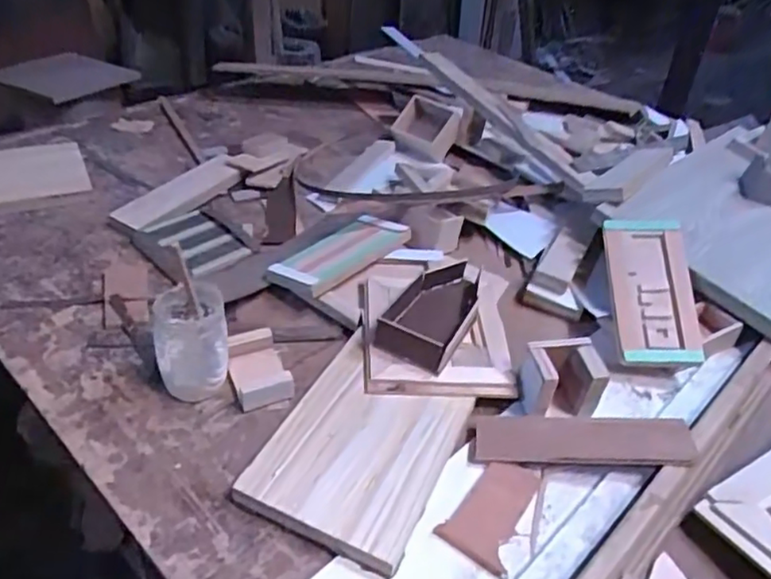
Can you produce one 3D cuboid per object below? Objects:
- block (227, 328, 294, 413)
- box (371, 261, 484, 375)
[{"bbox_3d":[-0.126,0.078,0.627,0.053,0.019,0.084,-18,46,-19],"label":"block"},{"bbox_3d":[0.056,0.016,0.679,0.079,0.036,0.165,20,45,19],"label":"box"}]

